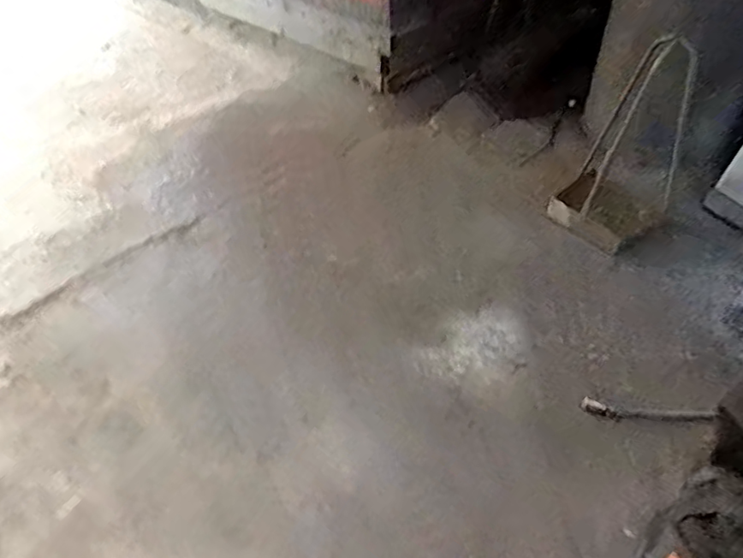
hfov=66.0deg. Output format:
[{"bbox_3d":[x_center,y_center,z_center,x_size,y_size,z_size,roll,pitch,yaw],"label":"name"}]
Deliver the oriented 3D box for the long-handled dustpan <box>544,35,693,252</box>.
[{"bbox_3d":[0.722,-0.399,1.559,0.309,0.565,0.387,21,48,19],"label":"long-handled dustpan"}]

